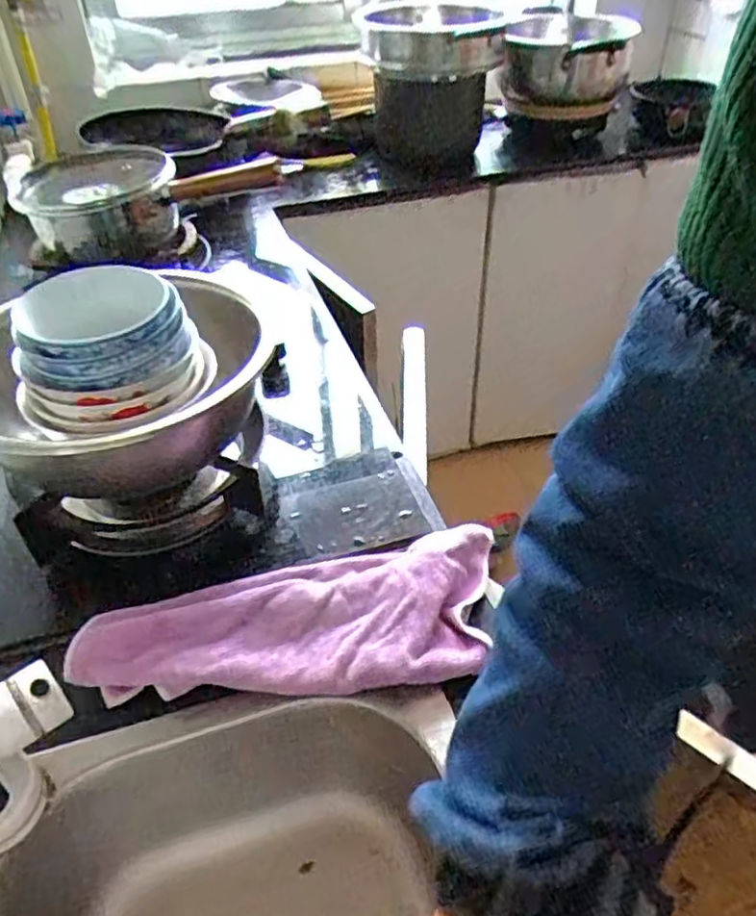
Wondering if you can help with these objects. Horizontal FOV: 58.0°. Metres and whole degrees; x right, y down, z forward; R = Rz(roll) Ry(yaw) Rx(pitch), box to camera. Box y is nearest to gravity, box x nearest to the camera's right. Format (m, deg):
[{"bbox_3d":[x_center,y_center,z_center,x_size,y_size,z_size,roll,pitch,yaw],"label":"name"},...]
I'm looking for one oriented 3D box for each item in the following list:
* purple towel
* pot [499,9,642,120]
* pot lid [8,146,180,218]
[{"bbox_3d":[-0.063,0.124,0.549,0.327,0.034,0.136,-6,42,-3],"label":"purple towel"},{"bbox_3d":[0.381,-0.795,1.389,0.248,0.166,0.204,5,40,7],"label":"pot"},{"bbox_3d":[-0.377,-0.363,0.898,0.199,0.042,0.196,-26,45,-27],"label":"pot lid"}]

